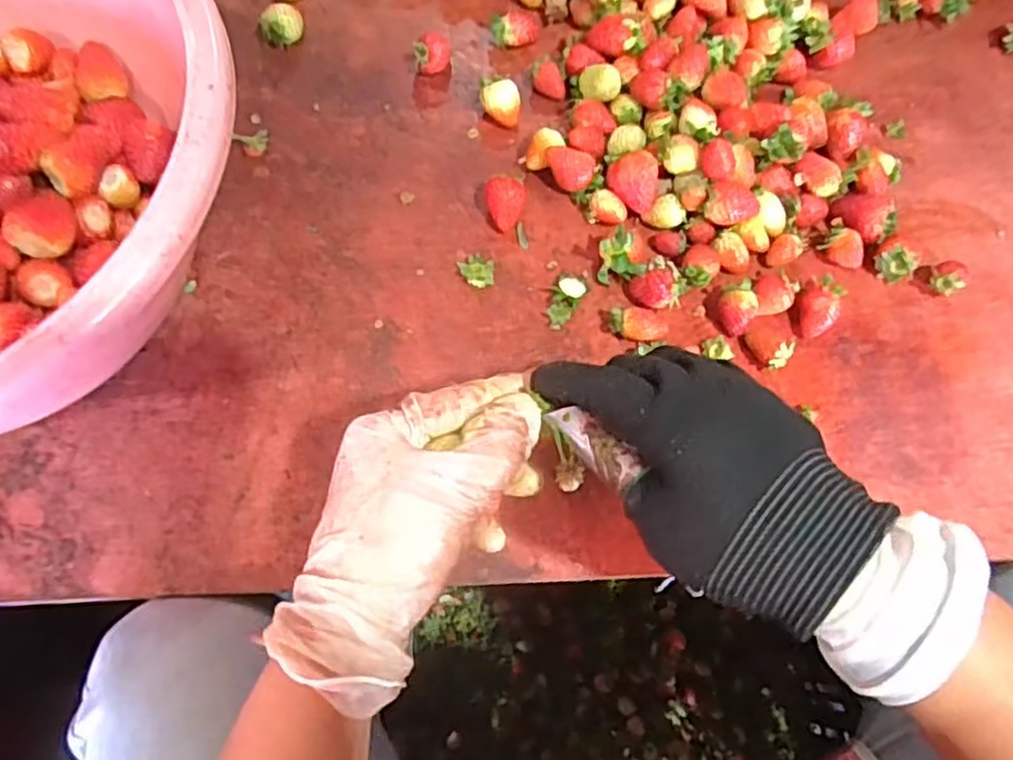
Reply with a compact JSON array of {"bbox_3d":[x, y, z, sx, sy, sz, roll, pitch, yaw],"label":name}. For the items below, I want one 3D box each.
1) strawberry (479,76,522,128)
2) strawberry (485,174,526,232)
[{"bbox_3d":[-0.004,-0.180,0.459,0.025,0.022,0.022,1,71,-2],"label":"strawberry"},{"bbox_3d":[0.000,-0.106,0.425,0.024,0.022,0.028,2,71,-2],"label":"strawberry"}]

